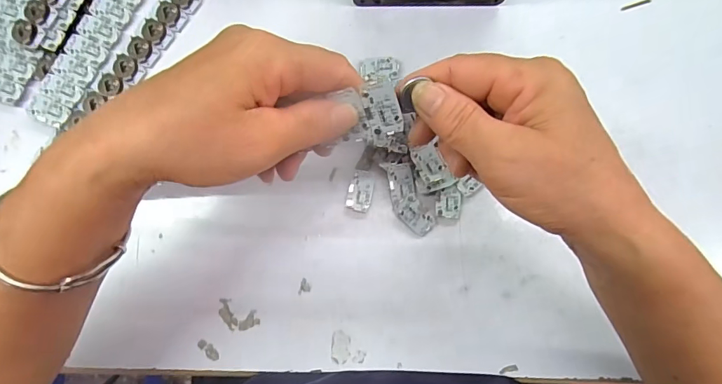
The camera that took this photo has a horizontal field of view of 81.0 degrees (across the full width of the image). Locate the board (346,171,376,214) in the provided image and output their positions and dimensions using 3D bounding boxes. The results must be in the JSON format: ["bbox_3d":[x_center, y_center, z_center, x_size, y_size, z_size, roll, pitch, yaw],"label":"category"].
[{"bbox_3d":[0.000,-0.001,0.315,0.018,0.005,0.031,11,81,3],"label":"board"}]

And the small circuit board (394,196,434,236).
[{"bbox_3d":[0.039,0.017,0.309,0.018,0.008,0.029,-44,83,-6],"label":"small circuit board"}]

